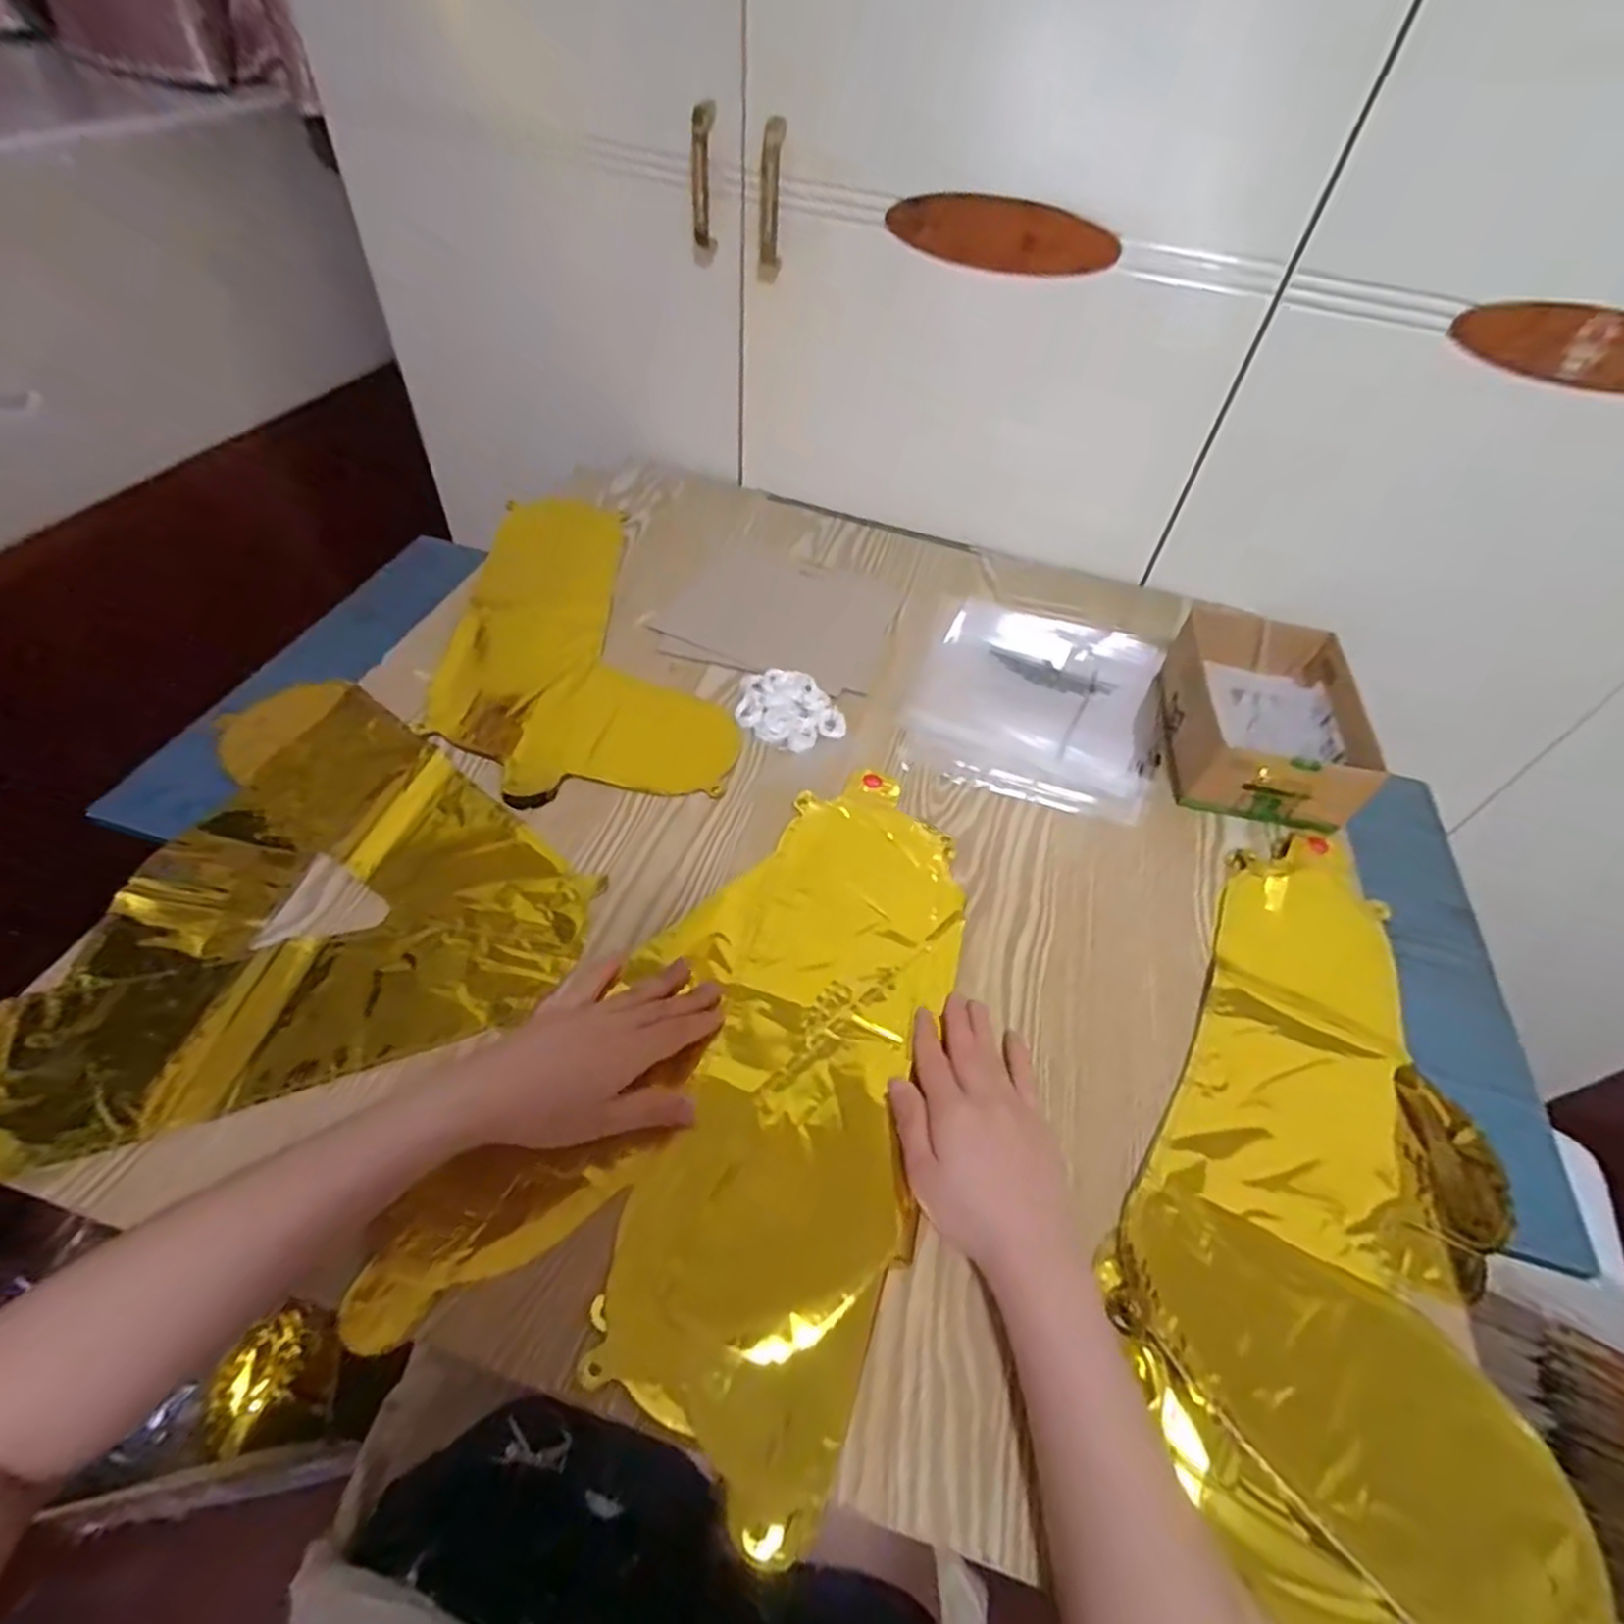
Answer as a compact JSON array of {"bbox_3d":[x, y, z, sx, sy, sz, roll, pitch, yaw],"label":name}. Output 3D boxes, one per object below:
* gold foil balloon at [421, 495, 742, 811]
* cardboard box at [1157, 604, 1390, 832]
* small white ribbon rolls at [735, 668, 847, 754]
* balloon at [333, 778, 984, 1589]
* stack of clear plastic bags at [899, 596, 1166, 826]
[{"bbox_3d":[-0.196,-0.159,0.653,0.220,0.014,0.370,-5,50,-10],"label":"gold foil balloon"},{"bbox_3d":[0.364,-0.077,0.619,0.131,0.065,0.189,13,50,4],"label":"cardboard box"},{"bbox_3d":[-0.020,-0.083,0.610,0.067,0.024,0.080,-30,59,-28],"label":"small white ribbon rolls"},{"bbox_3d":[-0.031,0.130,0.457,0.223,0.012,0.403,20,50,11],"label":"balloon"},{"bbox_3d":[0.201,-0.106,0.670,0.205,0.010,0.258,17,50,8],"label":"stack of clear plastic bags"}]

